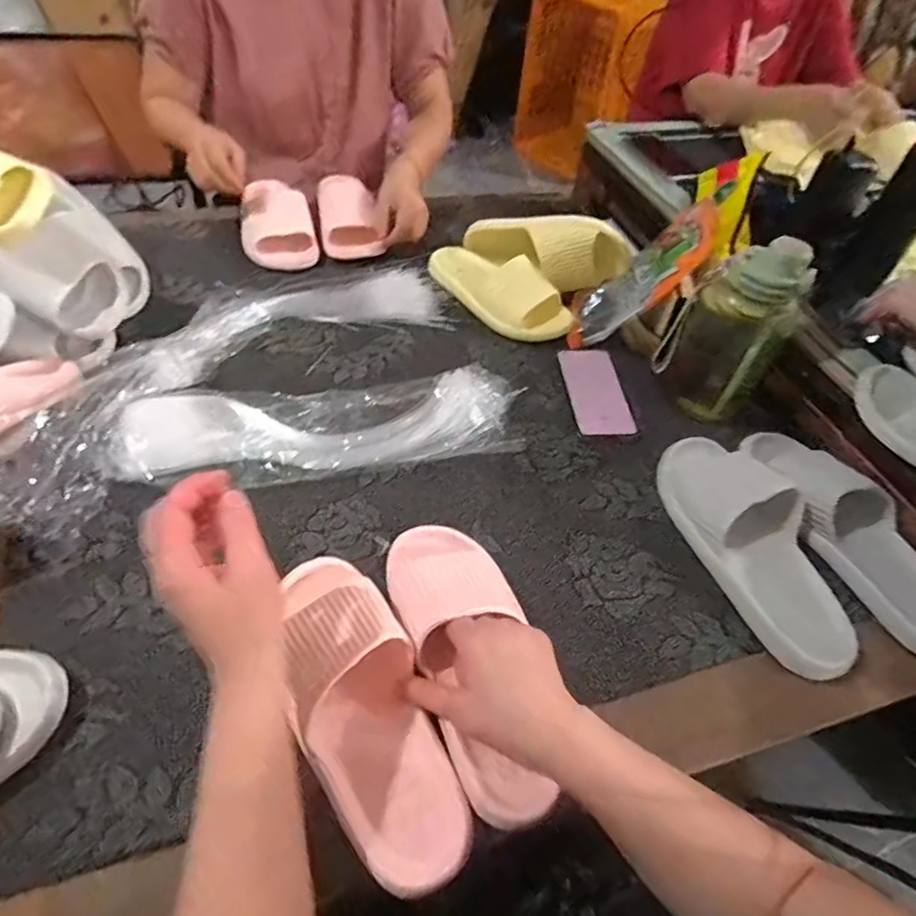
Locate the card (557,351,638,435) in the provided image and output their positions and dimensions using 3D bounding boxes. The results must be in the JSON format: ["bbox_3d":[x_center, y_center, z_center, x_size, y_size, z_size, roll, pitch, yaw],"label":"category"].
[{"bbox_3d":[0.178,-0.086,0.733,0.071,0.007,0.150,-4,51,-5],"label":"card"}]

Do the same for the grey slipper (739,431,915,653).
[{"bbox_3d":[0.412,0.064,0.592,0.107,0.070,0.276,-11,53,-14],"label":"grey slipper"}]

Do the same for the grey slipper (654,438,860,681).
[{"bbox_3d":[0.302,0.080,0.577,0.108,0.064,0.261,-12,53,-15],"label":"grey slipper"}]

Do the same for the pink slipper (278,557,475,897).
[{"bbox_3d":[-0.073,0.188,0.448,0.095,0.060,0.258,-19,62,-20],"label":"pink slipper"}]

